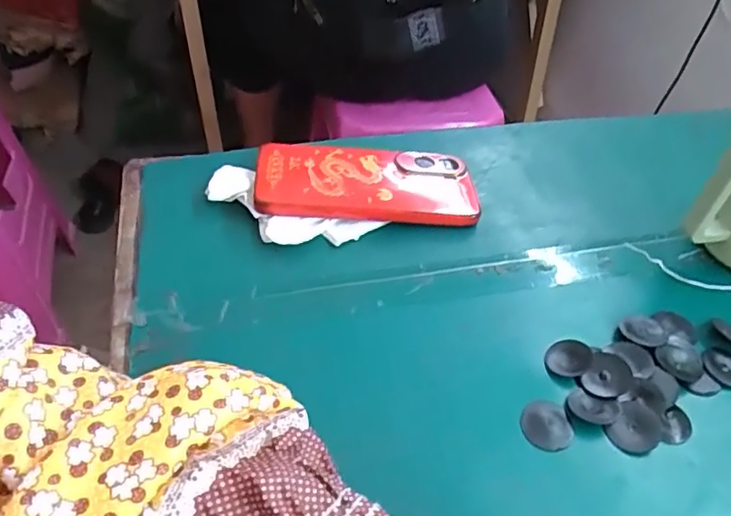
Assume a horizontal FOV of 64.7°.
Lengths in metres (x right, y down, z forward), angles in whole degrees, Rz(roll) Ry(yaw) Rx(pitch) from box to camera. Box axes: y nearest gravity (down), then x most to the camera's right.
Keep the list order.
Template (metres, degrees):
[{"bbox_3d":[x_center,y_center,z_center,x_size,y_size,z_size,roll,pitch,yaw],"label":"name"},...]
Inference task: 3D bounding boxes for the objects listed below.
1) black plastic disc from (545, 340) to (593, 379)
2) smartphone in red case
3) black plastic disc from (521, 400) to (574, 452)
[{"bbox_3d":[0.121,0.059,0.344,0.024,0.006,0.027,19,52,26],"label":"black plastic disc"},{"bbox_3d":[0.001,-0.057,0.428,0.159,0.011,0.071,2,50,-10],"label":"smartphone in red case"},{"bbox_3d":[0.099,0.091,0.314,0.027,0.004,0.027,3,46,-3],"label":"black plastic disc"}]

